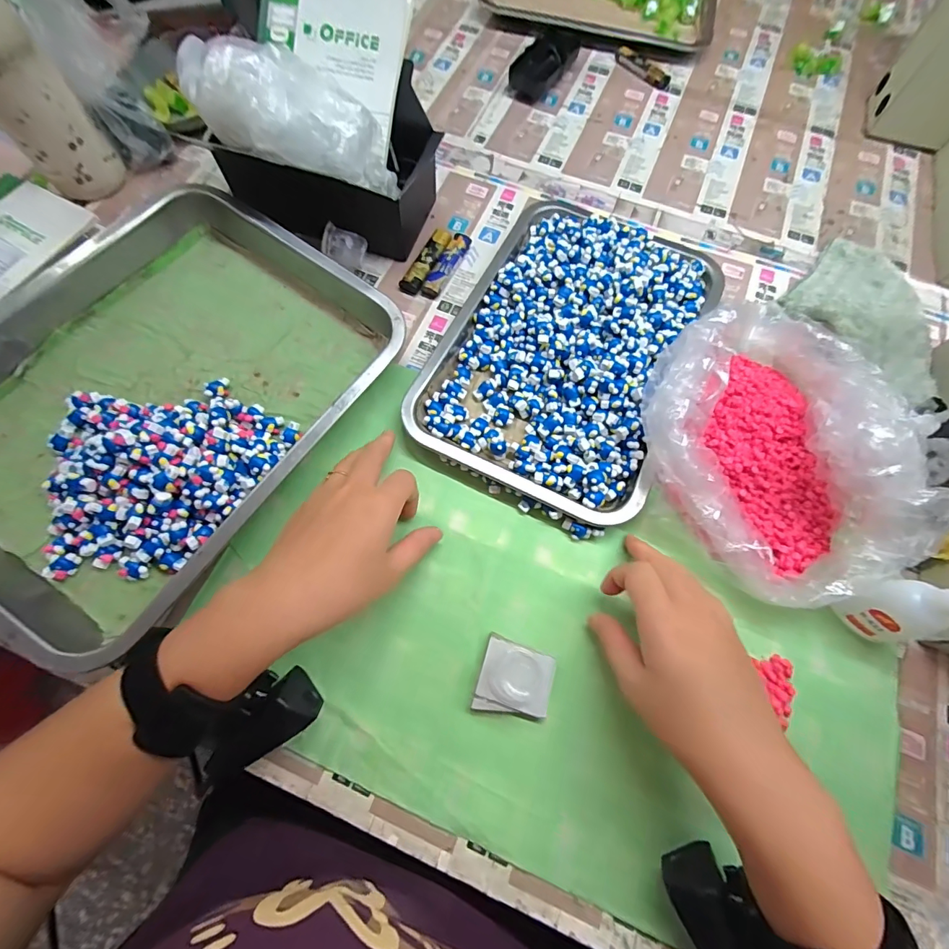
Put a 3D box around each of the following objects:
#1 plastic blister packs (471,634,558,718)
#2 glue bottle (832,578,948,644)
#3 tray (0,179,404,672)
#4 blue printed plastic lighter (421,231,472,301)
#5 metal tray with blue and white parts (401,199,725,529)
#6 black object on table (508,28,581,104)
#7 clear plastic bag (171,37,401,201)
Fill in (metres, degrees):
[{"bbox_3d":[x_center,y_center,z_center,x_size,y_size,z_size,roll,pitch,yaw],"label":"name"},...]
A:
[{"bbox_3d":[0.029,0.143,0.305,0.050,0.011,0.046,18,69,5],"label":"plastic blister packs"},{"bbox_3d":[0.282,0.090,0.288,0.034,0.084,0.038,0,69,-2],"label":"glue bottle"},{"bbox_3d":[-0.264,-0.056,0.356,0.286,0.053,0.368,30,71,9],"label":"tray"},{"bbox_3d":[-0.027,-0.212,0.441,0.018,0.012,0.082,24,70,7],"label":"blue printed plastic lighter"},{"bbox_3d":[0.087,-0.122,0.392,0.202,0.041,0.296,25,70,7],"label":"metal tray with blue and white parts"},{"bbox_3d":[0.082,-0.506,0.543,0.057,0.033,0.090,31,71,9],"label":"black object on table"},{"bbox_3d":[-0.145,-0.295,0.368,0.172,0.063,0.074,16,68,-18],"label":"clear plastic bag"}]

